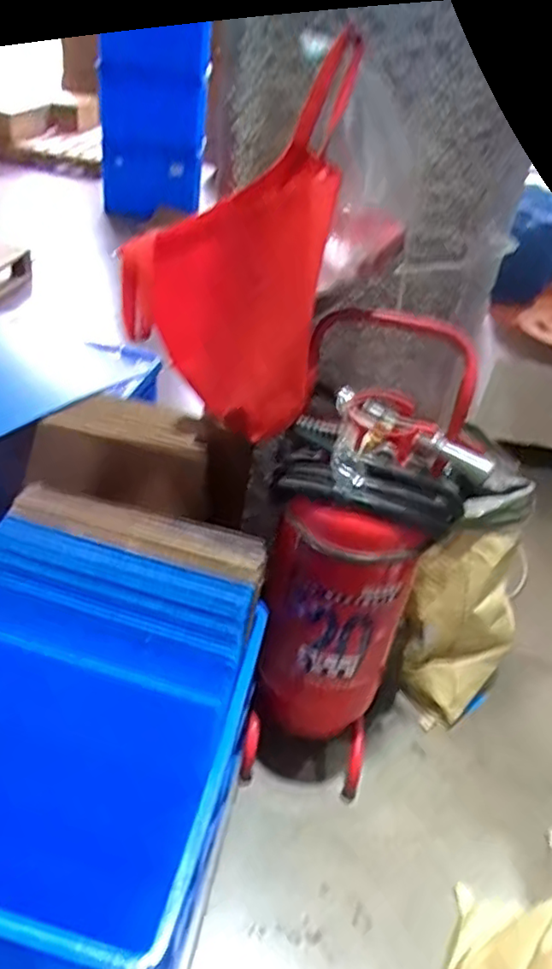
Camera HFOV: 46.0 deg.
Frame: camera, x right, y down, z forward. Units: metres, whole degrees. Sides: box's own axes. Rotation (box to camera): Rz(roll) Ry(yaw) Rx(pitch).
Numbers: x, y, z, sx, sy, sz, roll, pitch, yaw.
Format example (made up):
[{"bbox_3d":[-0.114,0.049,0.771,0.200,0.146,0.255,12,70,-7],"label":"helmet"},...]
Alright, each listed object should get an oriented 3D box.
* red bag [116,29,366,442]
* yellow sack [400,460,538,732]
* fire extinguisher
[{"bbox_3d":[-0.069,-0.311,0.999,0.322,0.585,0.104,-6,41,-17],"label":"red bag"},{"bbox_3d":[0.429,0.246,1.409,0.259,0.517,0.201,-26,50,-35],"label":"yellow sack"},{"bbox_3d":[0.138,0.154,1.160,0.286,0.814,0.307,16,39,10],"label":"fire extinguisher"}]

